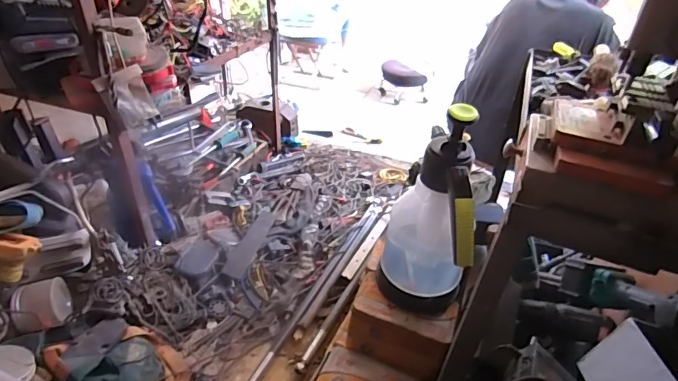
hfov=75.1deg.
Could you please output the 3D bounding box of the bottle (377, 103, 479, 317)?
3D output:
[{"bbox_3d":[0.136,0.058,0.659,0.133,0.344,0.160,11,36,10],"label":"bottle"}]

